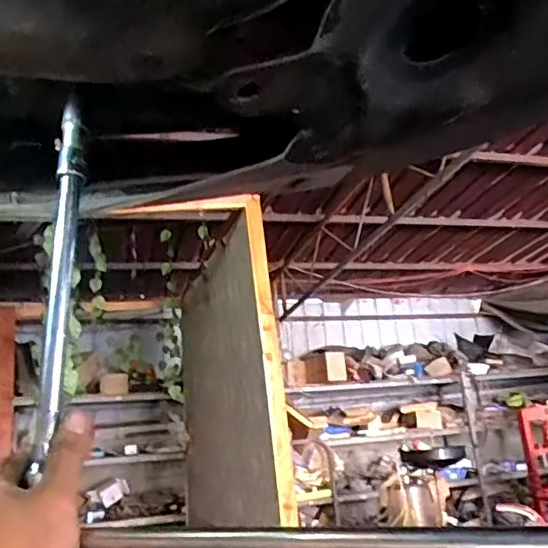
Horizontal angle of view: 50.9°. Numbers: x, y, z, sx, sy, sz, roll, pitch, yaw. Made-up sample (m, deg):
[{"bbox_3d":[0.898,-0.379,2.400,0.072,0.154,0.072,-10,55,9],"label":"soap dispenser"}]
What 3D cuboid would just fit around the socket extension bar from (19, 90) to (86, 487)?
[{"bbox_3d":[-0.150,-0.007,0.407,0.018,0.276,0.012,2,-23,-13],"label":"socket extension bar"}]

